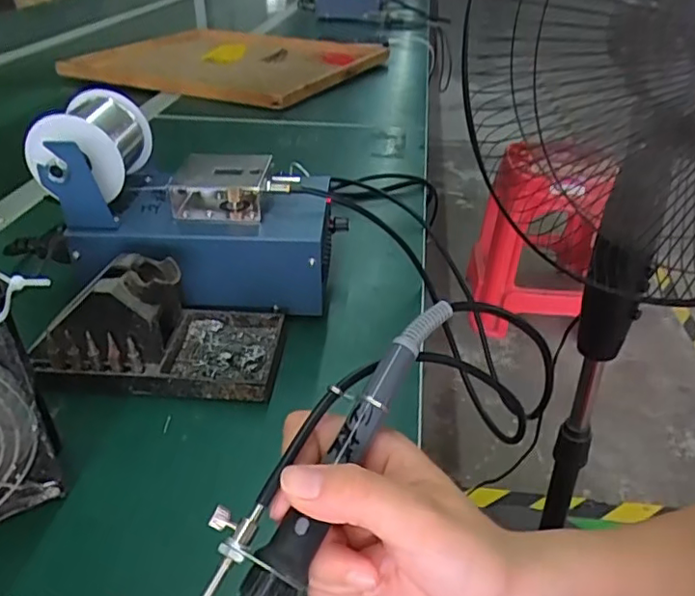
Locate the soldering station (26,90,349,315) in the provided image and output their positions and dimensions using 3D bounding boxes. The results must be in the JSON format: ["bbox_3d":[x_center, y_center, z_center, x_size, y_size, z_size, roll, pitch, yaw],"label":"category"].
[{"bbox_3d":[-0.113,-0.065,0.446,0.205,0.133,0.119,0,33,-3],"label":"soldering station"}]

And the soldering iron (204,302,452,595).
[{"bbox_3d":[-0.018,0.073,0.223,0.033,0.017,0.204,20,60,26],"label":"soldering iron"}]

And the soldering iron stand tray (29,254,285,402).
[{"bbox_3d":[-0.117,0.013,0.383,0.147,0.071,0.080,4,33,3],"label":"soldering iron stand tray"}]

